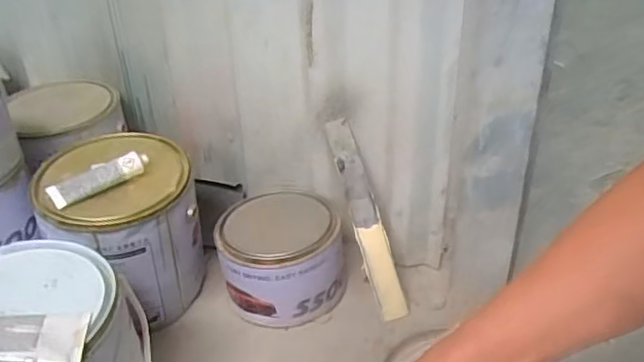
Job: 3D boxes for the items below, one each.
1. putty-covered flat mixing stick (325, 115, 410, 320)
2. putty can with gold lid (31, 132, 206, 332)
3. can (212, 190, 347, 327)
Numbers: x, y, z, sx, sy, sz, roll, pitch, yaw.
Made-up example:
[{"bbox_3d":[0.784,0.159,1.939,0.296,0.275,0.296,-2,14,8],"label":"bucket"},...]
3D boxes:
[{"bbox_3d":[0.048,0.041,0.672,0.032,0.221,0.013,-17,-2,-18],"label":"putty-covered flat mixing stick"},{"bbox_3d":[-0.205,0.054,0.662,0.143,0.167,0.135,-2,34,1],"label":"putty can with gold lid"},{"bbox_3d":[-0.045,0.086,0.687,0.129,0.105,0.121,-3,35,2],"label":"can"}]

